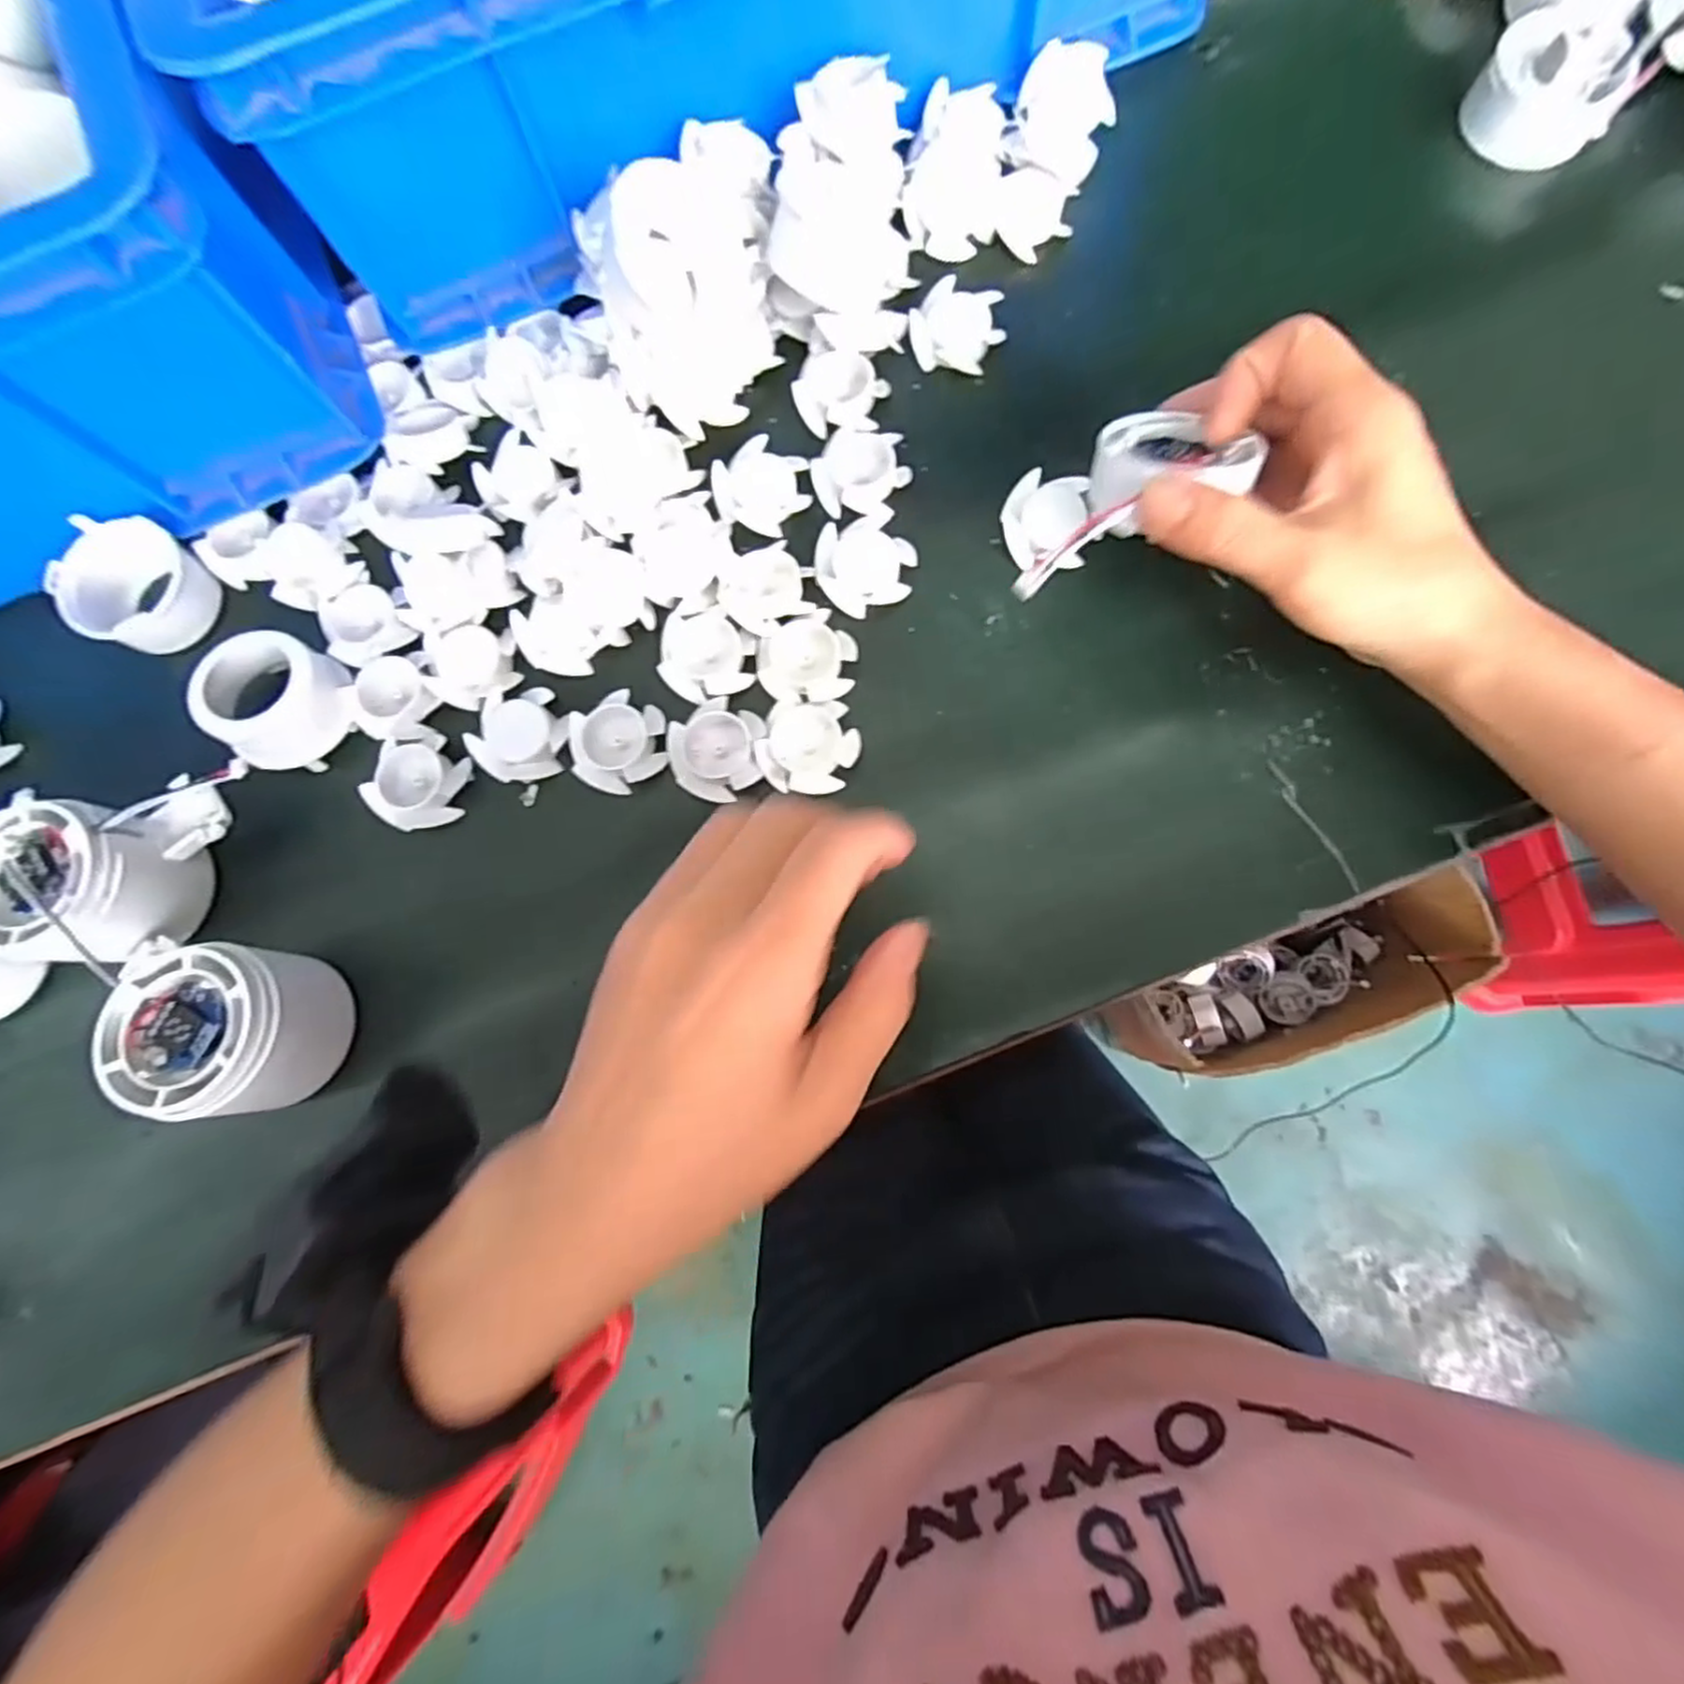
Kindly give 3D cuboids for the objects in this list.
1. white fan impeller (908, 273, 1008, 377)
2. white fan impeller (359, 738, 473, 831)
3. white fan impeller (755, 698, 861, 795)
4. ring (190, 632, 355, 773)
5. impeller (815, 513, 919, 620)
[{"bbox_3d":[0.052,-0.232,0.330,0.037,0.012,0.039,36,84,8],"label":"white fan impeller"},{"bbox_3d":[-0.177,-0.023,0.304,0.035,0.012,0.035,13,82,5],"label":"white fan impeller"},{"bbox_3d":[-0.013,-0.038,0.296,0.039,0.009,0.037,-1,81,3],"label":"white fan impeller"},{"bbox_3d":[-0.235,-0.058,0.302,0.049,0.024,0.052,-1,81,3],"label":"ring"},{"bbox_3d":[0.009,-0.118,0.311,0.040,0.009,0.037,0,84,3],"label":"impeller"}]

